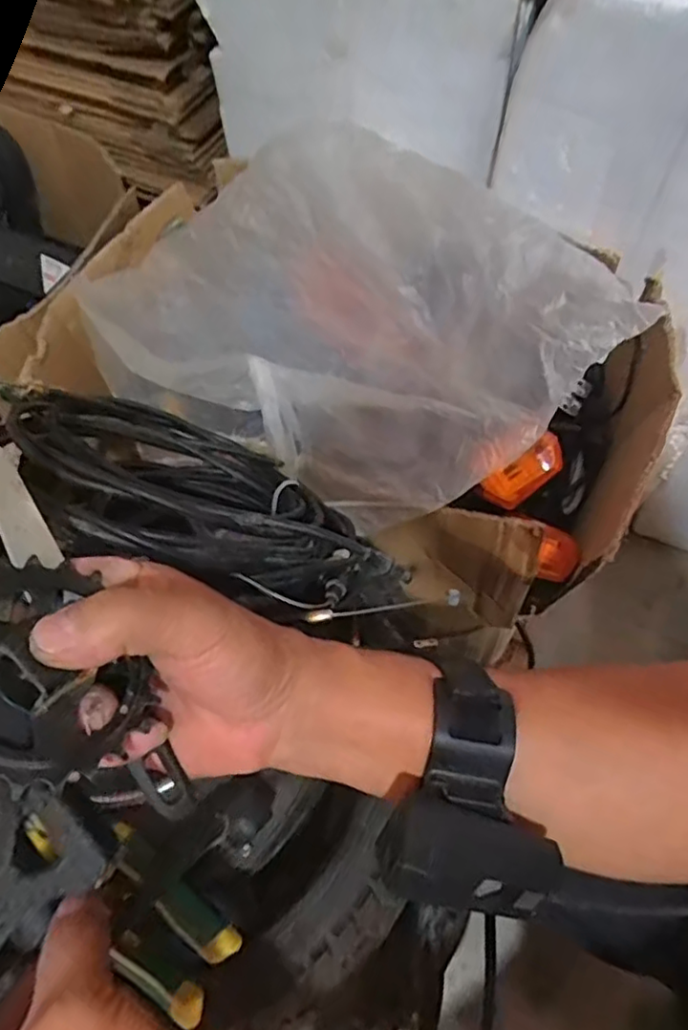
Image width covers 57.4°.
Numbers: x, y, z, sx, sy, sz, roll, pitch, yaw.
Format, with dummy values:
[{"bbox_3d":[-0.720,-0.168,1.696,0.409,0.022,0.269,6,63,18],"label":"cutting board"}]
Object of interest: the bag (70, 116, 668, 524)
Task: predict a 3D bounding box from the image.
[{"bbox_3d":[-0.025,-0.162,0.501,0.427,0.129,0.230,33,68,18],"label":"bag"}]

